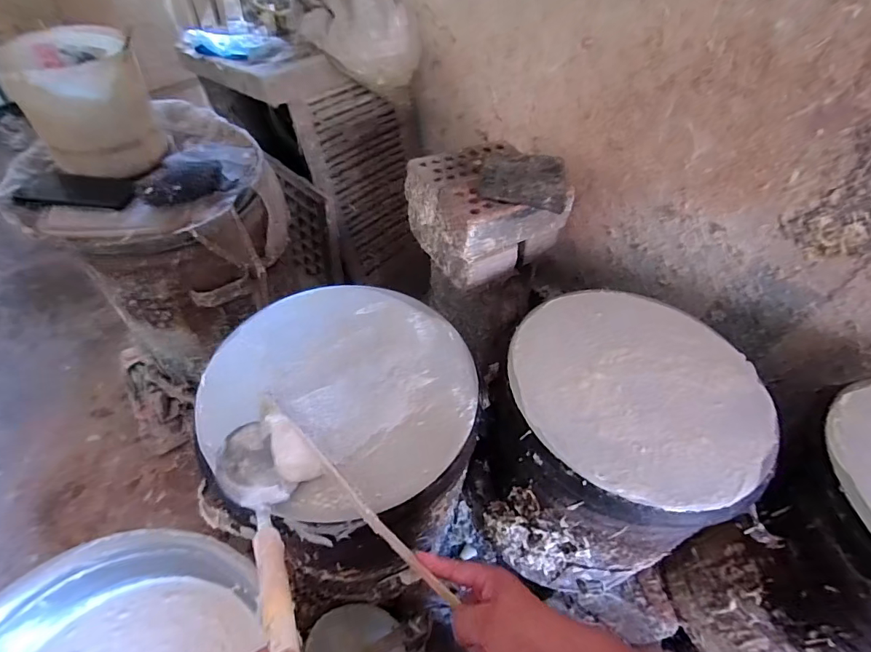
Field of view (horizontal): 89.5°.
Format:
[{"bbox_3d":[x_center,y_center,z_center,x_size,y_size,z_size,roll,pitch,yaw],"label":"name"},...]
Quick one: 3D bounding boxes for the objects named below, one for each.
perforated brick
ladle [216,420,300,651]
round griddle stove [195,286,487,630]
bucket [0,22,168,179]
[{"bbox_3d":[0.105,-0.231,0.877,0.248,0.172,0.244,-24,56,-23],"label":"perforated brick"},{"bbox_3d":[-0.145,0.198,0.376,0.068,0.065,0.348,-19,23,-19],"label":"ladle"},{"bbox_3d":[-0.135,0.227,0.761,0.360,0.486,0.396,2,50,-3],"label":"round griddle stove"},{"bbox_3d":[-0.576,-0.368,0.737,0.179,0.176,0.165,-26,57,-24],"label":"bucket"}]

